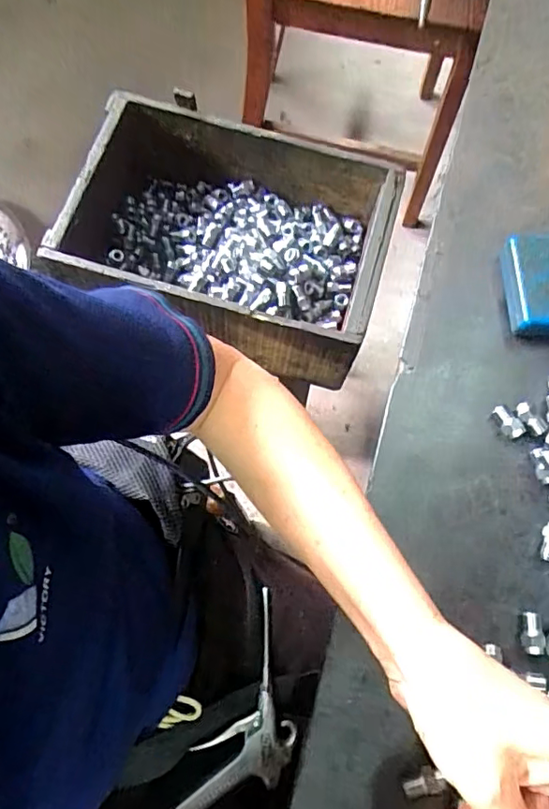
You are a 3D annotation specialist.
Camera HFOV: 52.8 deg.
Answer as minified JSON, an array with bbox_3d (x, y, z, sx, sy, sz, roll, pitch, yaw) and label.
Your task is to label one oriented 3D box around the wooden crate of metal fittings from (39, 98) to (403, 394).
[{"bbox_3d":[-0.069,-0.203,0.658,0.393,0.128,0.235,18,73,5],"label":"wooden crate of metal fittings"}]

